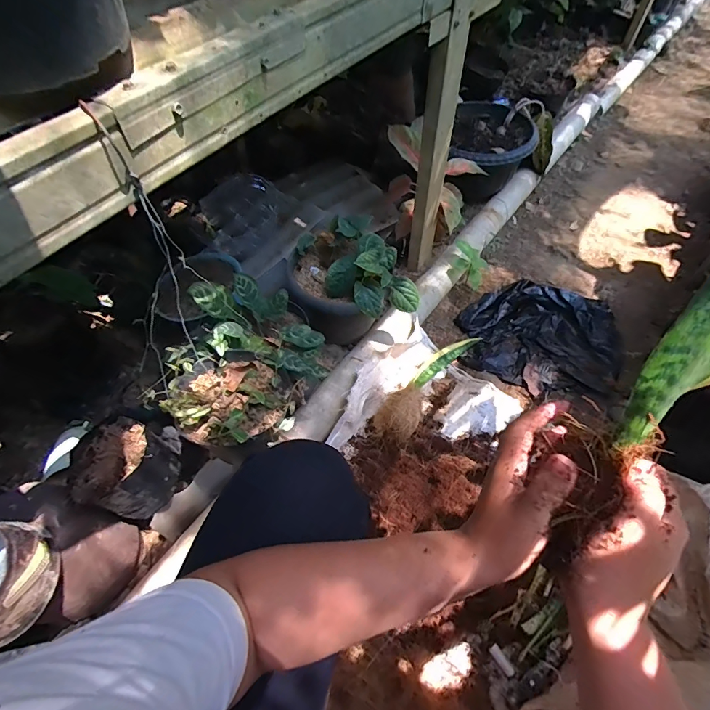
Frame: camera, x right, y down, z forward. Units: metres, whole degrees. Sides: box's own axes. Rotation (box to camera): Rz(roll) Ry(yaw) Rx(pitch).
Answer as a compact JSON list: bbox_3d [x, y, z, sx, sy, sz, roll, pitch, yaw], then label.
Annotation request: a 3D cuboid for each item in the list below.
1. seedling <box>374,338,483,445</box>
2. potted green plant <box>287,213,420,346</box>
[{"bbox_3d":[0.175,0.056,0.969,0.098,0.073,0.386,31,49,21],"label":"seedling"},{"bbox_3d":[-0.015,-0.144,0.889,0.245,0.222,0.226,-1,56,2],"label":"potted green plant"}]

